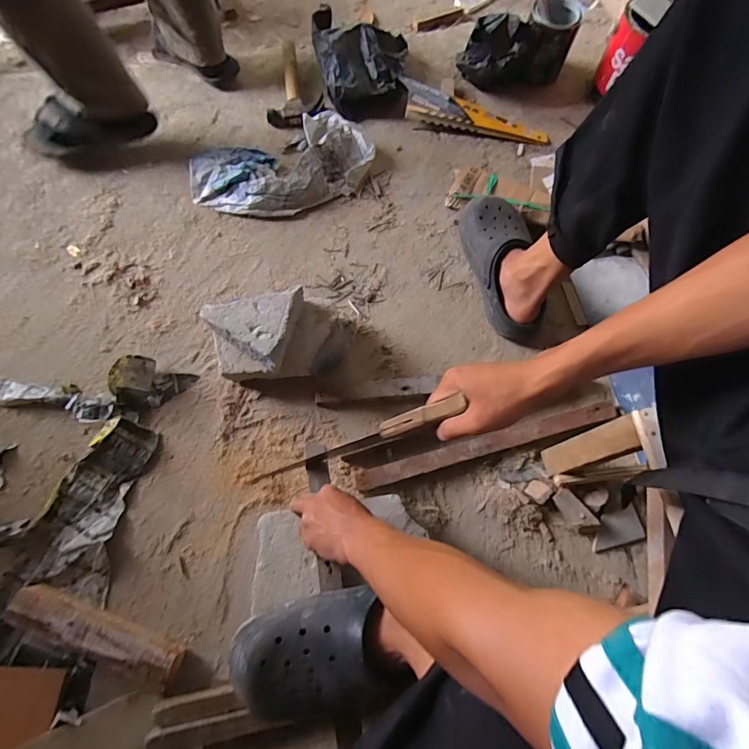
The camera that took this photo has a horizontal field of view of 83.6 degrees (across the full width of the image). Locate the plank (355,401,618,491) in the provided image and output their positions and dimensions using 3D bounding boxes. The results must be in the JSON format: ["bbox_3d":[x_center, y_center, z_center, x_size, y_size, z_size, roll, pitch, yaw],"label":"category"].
[{"bbox_3d":[0.183,0.111,0.677,0.434,0.027,0.036,-14,72,-6],"label":"plank"}]

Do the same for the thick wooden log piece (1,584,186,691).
[{"bbox_3d":[-0.384,0.359,0.580,0.241,0.048,0.050,20,72,6],"label":"thick wooden log piece"}]

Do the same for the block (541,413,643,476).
[{"bbox_3d":[0.297,0.101,0.588,0.019,0.188,0.049,-5,69,-16],"label":"block"}]

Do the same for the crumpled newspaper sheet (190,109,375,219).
[{"bbox_3d":[-0.185,-0.420,0.844,0.370,0.053,0.196,-19,72,-7],"label":"crumpled newspaper sheet"}]

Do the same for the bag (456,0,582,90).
[{"bbox_3d":[0.315,-0.716,0.911,0.247,0.136,0.120,-21,73,-8],"label":"bag"}]

